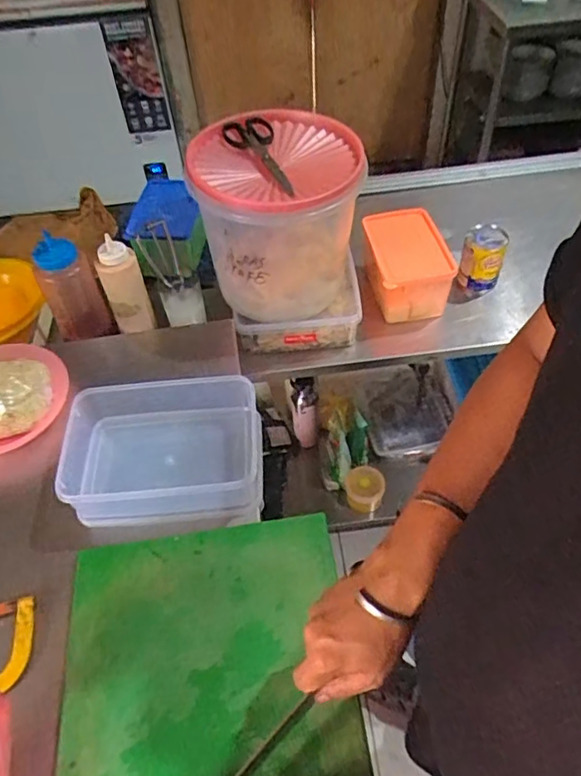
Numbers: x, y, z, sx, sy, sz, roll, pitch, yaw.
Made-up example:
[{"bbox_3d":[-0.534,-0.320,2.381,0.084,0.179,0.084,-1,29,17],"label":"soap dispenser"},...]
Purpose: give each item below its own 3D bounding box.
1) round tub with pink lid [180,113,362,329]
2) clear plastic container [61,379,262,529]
[{"bbox_3d":[-0.017,-0.272,0.920,0.242,0.242,0.235,-2,51,2],"label":"round tub with pink lid"},{"bbox_3d":[-0.165,0.081,0.737,0.245,0.078,0.175,-6,51,-1],"label":"clear plastic container"}]

